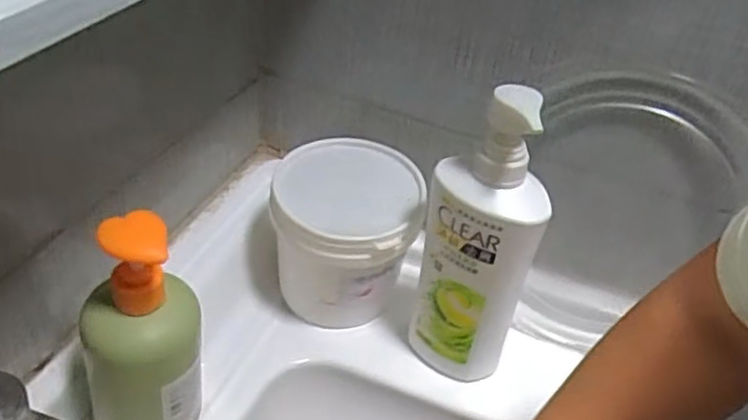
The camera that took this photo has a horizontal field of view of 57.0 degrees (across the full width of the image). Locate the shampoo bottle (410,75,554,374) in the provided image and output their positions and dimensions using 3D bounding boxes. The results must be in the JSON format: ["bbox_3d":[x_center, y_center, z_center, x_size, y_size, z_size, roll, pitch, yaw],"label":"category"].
[{"bbox_3d":[0.078,0.026,0.515,0.084,0.243,0.053,18,39,14],"label":"shampoo bottle"}]

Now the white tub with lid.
[{"bbox_3d":[-0.024,0.025,0.596,0.118,0.121,0.118,5,38,-4],"label":"white tub with lid"}]

